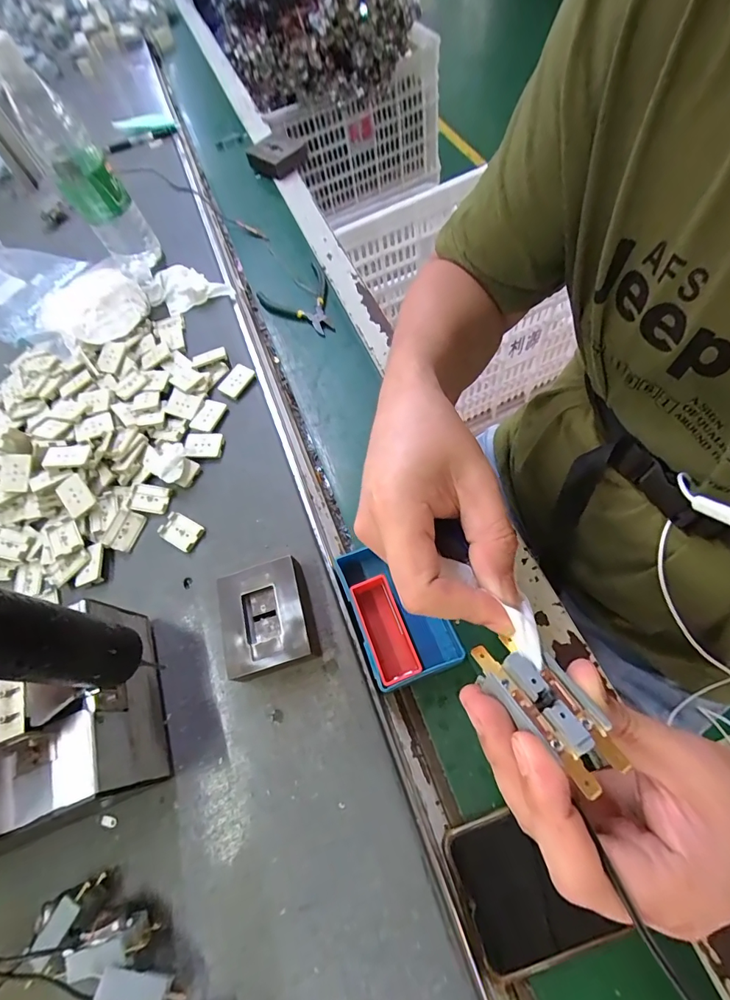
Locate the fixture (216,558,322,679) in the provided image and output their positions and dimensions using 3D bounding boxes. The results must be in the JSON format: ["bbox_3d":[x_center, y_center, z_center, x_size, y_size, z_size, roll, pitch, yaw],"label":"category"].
[{"bbox_3d":[-0.077,0.094,0.347,0.068,0.030,0.082,-18,62,0],"label":"fixture"}]

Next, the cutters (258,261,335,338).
[{"bbox_3d":[-0.076,-0.253,0.562,0.091,0.013,0.119,-31,63,-7],"label":"cutters"}]

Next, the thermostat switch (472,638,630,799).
[{"bbox_3d":[0.068,0.075,0.166,0.026,0.016,0.054,-34,65,-14],"label":"thermostat switch"}]

